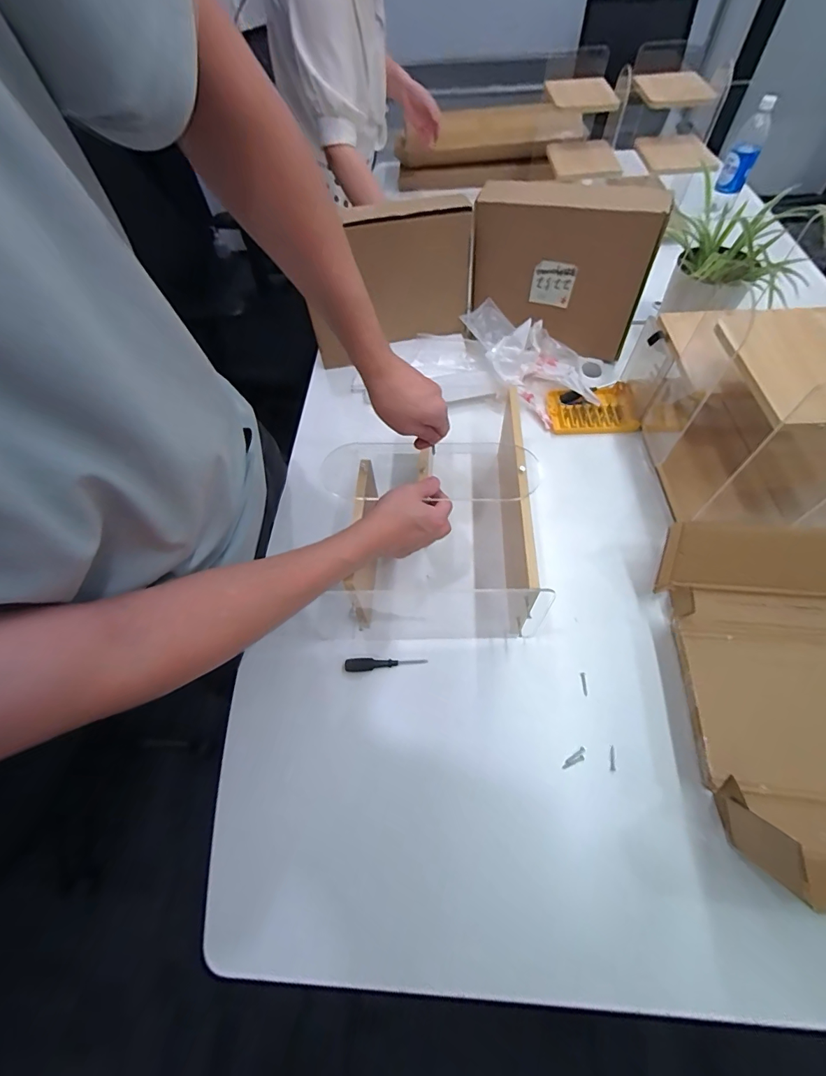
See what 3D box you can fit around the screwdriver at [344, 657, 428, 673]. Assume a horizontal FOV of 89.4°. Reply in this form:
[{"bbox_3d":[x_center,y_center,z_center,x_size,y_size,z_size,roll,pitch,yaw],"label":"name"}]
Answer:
[{"bbox_3d":[-0.038,0.173,0.575,0.111,0.013,0.017,-5,59,1],"label":"screwdriver"}]

